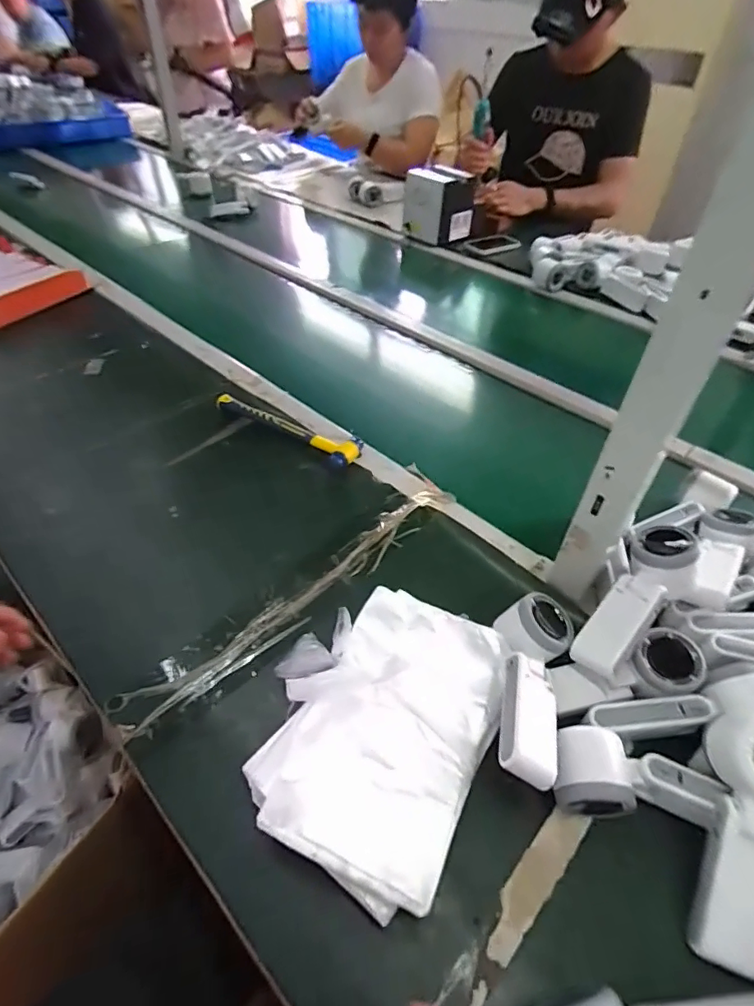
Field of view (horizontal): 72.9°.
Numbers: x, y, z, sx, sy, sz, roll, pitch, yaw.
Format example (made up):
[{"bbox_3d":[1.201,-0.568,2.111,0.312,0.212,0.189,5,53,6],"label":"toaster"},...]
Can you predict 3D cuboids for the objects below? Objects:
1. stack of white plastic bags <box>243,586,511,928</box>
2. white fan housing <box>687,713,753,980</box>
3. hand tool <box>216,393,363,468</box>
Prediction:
[{"bbox_3d":[-0.006,0.179,0.436,0.192,0.065,0.226,22,49,19],"label":"stack of white plastic bags"},{"bbox_3d":[0.267,0.237,0.368,0.050,0.041,0.164,16,81,14],"label":"white fan housing"},{"bbox_3d":[-0.131,-0.116,0.753,0.242,0.021,0.060,27,51,22],"label":"hand tool"}]

